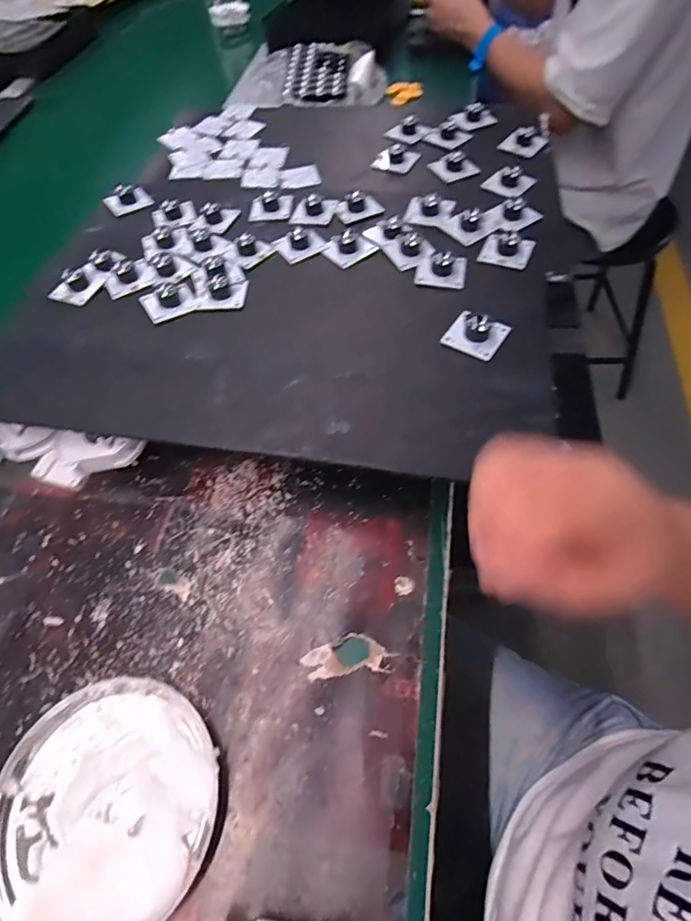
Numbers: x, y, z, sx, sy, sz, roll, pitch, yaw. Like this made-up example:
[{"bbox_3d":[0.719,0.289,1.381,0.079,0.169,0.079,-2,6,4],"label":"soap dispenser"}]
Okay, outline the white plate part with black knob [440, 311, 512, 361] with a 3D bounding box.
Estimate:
[{"bbox_3d":[0.106,-0.106,0.390,0.043,0.017,0.041,28,64,20],"label":"white plate part with black knob"}]

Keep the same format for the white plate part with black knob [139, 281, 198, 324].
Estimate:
[{"bbox_3d":[-0.160,-0.149,0.434,0.045,0.016,0.047,-28,60,-13],"label":"white plate part with black knob"}]

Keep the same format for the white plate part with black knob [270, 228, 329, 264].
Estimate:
[{"bbox_3d":[-0.045,-0.216,0.475,0.045,0.020,0.035,-23,59,-10],"label":"white plate part with black knob"}]

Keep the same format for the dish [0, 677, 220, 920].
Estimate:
[{"bbox_3d":[-0.139,0.192,0.274,0.130,0.024,0.122,-2,57,3],"label":"dish"}]

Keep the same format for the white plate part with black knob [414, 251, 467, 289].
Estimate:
[{"bbox_3d":[0.087,-0.177,0.440,0.044,0.017,0.042,8,58,9],"label":"white plate part with black knob"}]

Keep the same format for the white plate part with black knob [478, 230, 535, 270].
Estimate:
[{"bbox_3d":[0.151,-0.199,0.453,0.045,0.019,0.044,22,62,17],"label":"white plate part with black knob"}]

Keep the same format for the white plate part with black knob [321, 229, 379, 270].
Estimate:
[{"bbox_3d":[0.004,-0.209,0.467,0.044,0.019,0.038,-30,60,-14],"label":"white plate part with black knob"}]

